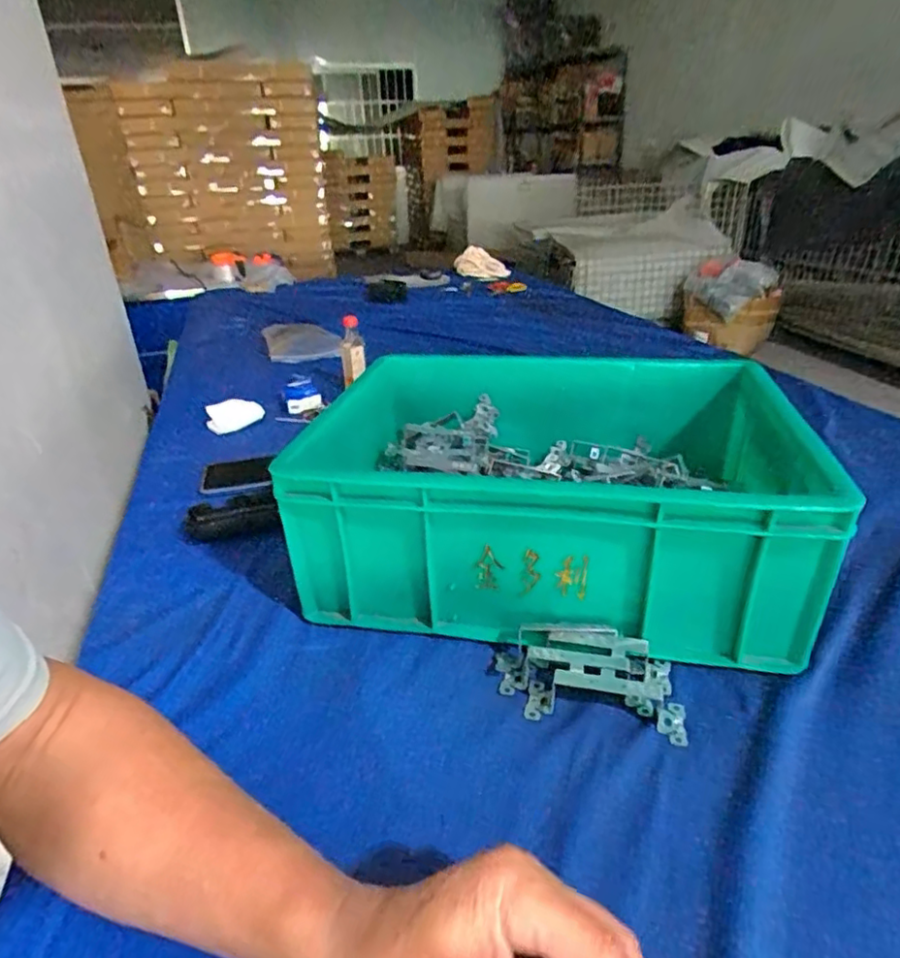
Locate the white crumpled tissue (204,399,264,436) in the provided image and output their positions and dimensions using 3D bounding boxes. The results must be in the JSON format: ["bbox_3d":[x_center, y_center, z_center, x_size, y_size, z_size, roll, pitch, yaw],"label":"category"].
[{"bbox_3d":[-0.310,-0.092,0.883,0.078,0.041,0.024,-13,29,-19],"label":"white crumpled tissue"}]

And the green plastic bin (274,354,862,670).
[{"bbox_3d":[0.092,0.006,0.568,0.394,0.153,0.295,3,28,11],"label":"green plastic bin"}]

